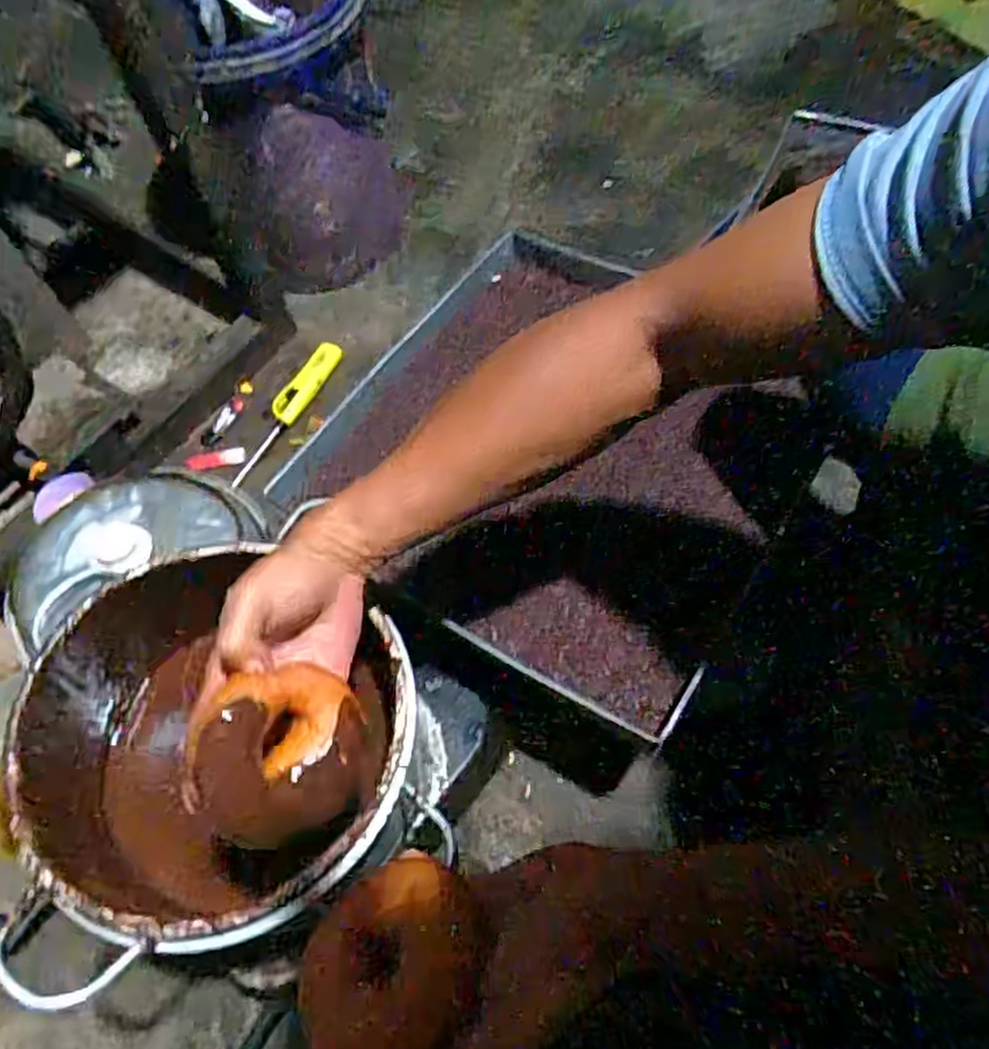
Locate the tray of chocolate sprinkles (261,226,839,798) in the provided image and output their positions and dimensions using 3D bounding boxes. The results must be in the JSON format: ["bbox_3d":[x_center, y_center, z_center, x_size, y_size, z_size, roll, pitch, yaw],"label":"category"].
[{"bbox_3d":[0.073,-0.080,0.769,0.450,0.068,0.479,28,66,17],"label":"tray of chocolate sprinkles"}]

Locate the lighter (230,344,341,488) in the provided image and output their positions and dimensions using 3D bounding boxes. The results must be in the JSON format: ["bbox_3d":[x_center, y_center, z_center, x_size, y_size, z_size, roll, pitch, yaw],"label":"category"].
[{"bbox_3d":[-0.296,-0.162,1.038,0.039,0.021,0.253,24,65,15],"label":"lighter"}]

